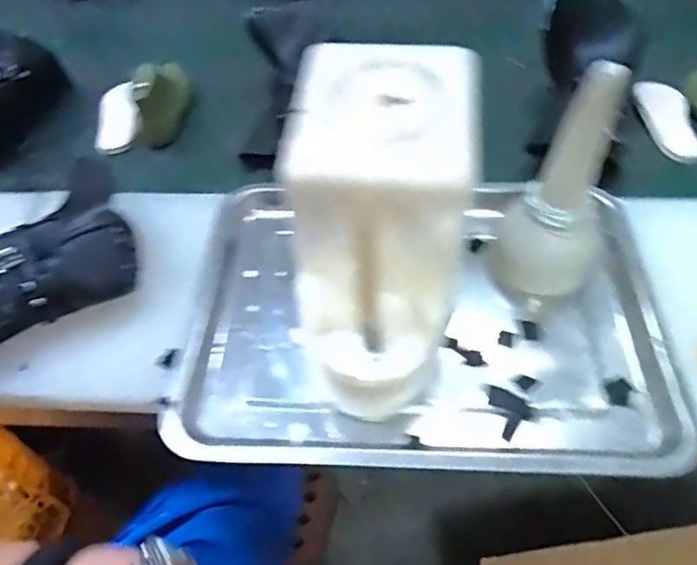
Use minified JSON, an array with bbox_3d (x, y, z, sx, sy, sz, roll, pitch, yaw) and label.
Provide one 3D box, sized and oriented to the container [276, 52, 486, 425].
[{"bbox_3d":[0.022,-0.041,0.436,0.136,0.175,0.227,6,54,6],"label":"container"}]

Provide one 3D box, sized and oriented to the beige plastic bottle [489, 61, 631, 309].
[{"bbox_3d":[0.172,-0.066,0.446,0.073,0.193,0.069,-15,55,-10],"label":"beige plastic bottle"}]

